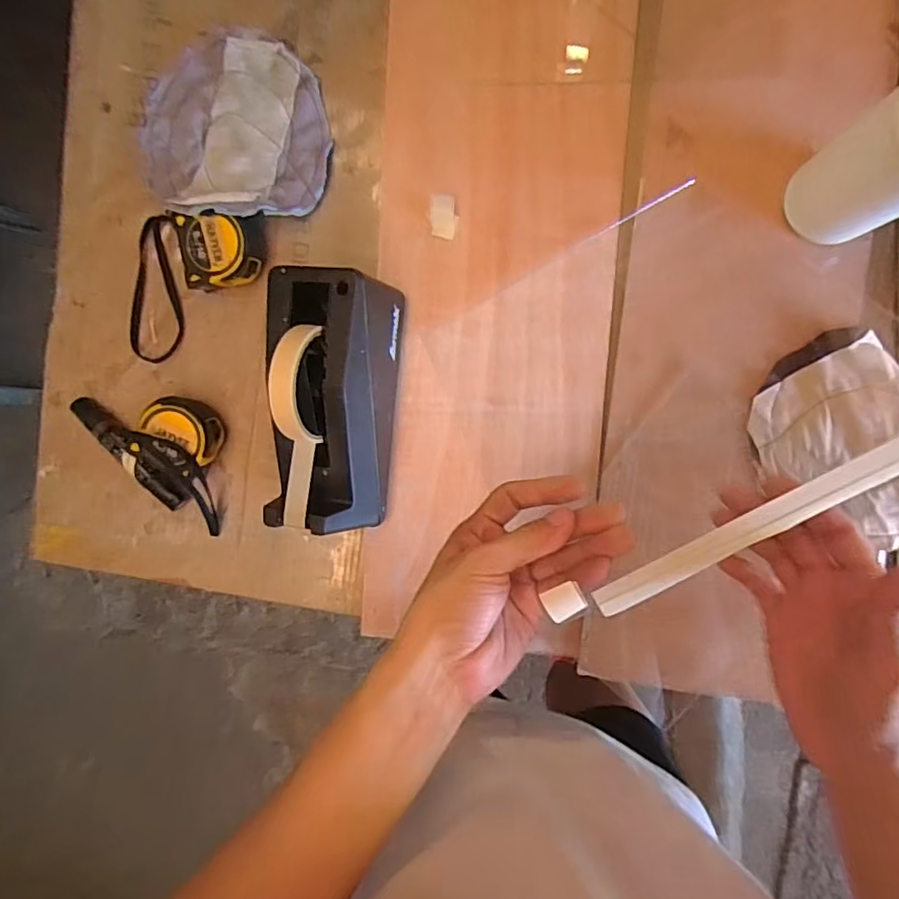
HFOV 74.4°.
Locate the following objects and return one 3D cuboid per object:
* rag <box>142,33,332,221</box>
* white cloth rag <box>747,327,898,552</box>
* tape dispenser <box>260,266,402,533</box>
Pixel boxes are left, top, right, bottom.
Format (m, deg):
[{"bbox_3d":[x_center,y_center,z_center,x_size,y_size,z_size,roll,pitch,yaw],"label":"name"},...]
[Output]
[{"bbox_3d":[-0.189,-0.272,0.504,0.163,0.031,0.150,1,95,7],"label":"rag"},{"bbox_3d":[0.319,-0.001,0.470,0.120,0.022,0.173,-34,90,8],"label":"white cloth rag"},{"bbox_3d":[-0.094,-0.037,0.467,0.085,0.116,0.194,5,95,6],"label":"tape dispenser"}]

